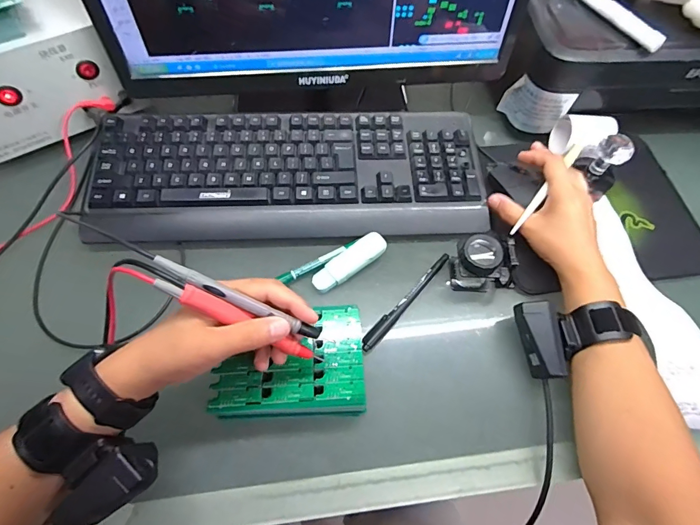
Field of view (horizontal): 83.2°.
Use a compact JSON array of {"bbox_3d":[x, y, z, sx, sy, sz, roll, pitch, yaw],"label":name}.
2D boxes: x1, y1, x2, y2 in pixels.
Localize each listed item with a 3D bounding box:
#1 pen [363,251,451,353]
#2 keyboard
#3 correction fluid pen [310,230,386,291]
[{"bbox_3d":[0.060,0.037,0.406,0.013,0.006,0.140,40,67,16],"label":"pen"},{"bbox_3d":[-0.065,-0.100,0.454,0.441,0.037,0.167,-1,63,-4],"label":"keyboard"},{"bbox_3d":[0.000,-0.001,0.415,0.085,0.015,0.028,-34,70,-19],"label":"correction fluid pen"}]

